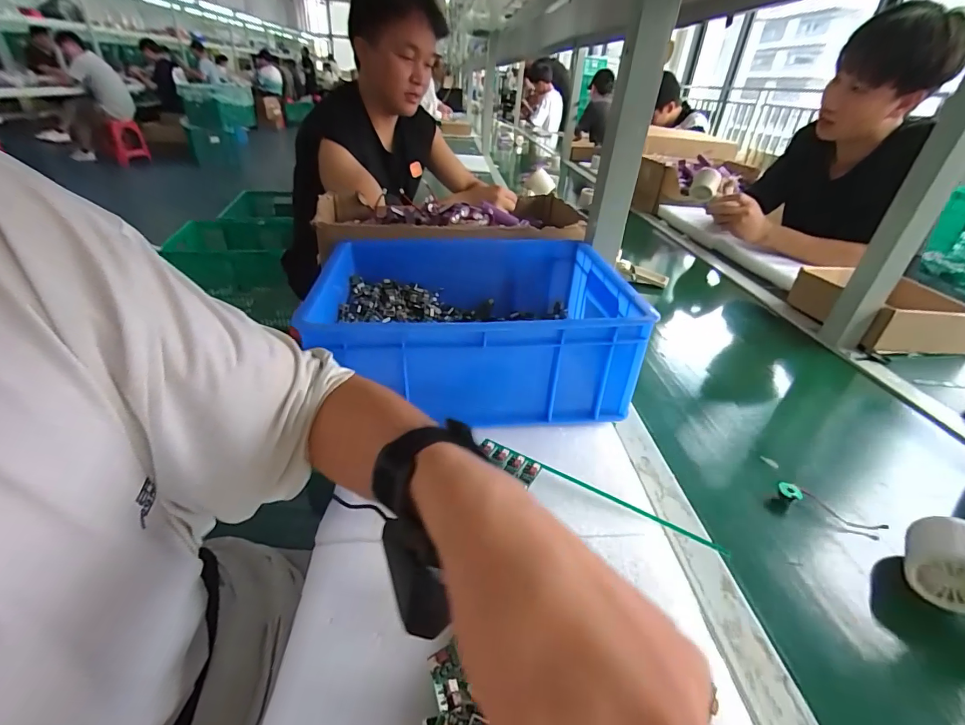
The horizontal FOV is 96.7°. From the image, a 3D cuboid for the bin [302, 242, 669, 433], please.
[{"bbox_3d":[-0.017,-0.059,0.522,0.348,0.120,0.274,2,34,-5],"label":"bin"}]

